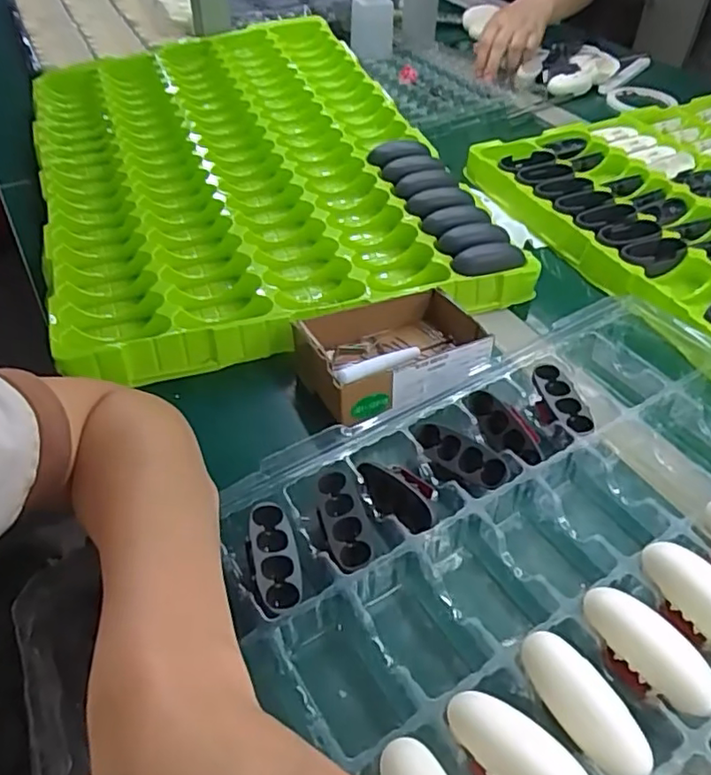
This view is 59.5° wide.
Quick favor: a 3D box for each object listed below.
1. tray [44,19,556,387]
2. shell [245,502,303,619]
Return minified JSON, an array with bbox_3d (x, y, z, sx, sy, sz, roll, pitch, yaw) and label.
[{"bbox_3d":[-0.126,-0.242,0.643,0.375,0.053,0.585,-15,47,-16],"label":"tray"},{"bbox_3d":[-0.043,0.090,0.326,0.026,0.011,0.065,-8,45,-9],"label":"shell"}]

